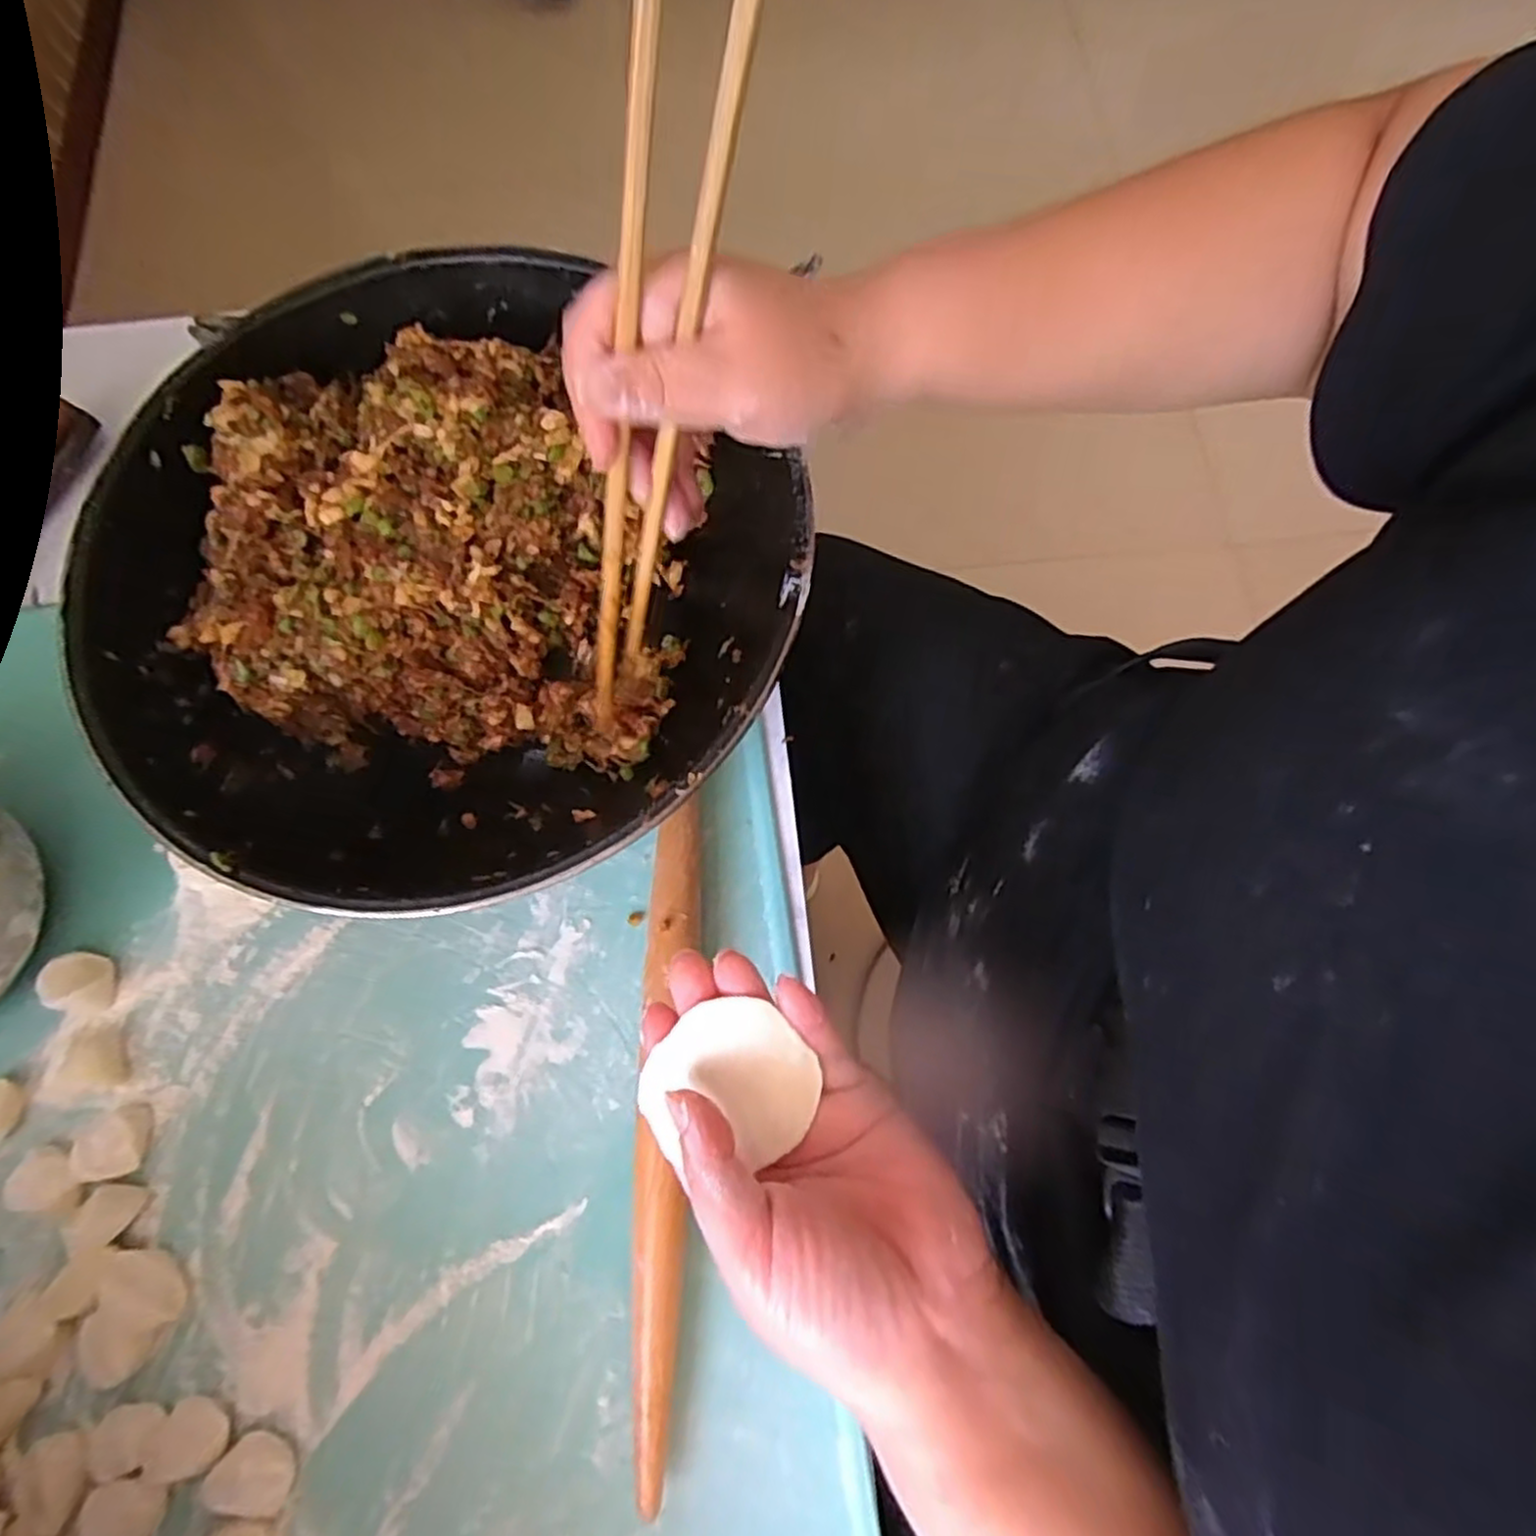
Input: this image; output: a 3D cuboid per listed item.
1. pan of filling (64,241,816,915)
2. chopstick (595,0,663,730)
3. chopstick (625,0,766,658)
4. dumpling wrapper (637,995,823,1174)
[{"bbox_3d":[-0.138,-0.083,0.371,0.301,0.110,0.300,5,75,2],"label":"pan of filling"},{"bbox_3d":[-0.051,-0.115,0.262,0.008,0.267,0.005,22,44,7],"label":"chopstick"},{"bbox_3d":[-0.029,-0.128,0.252,0.008,0.235,0.008,34,49,10],"label":"chopstick"},{"bbox_3d":[-0.014,0.107,0.253,0.057,0.011,0.051,-40,78,-9],"label":"dumpling wrapper"}]

